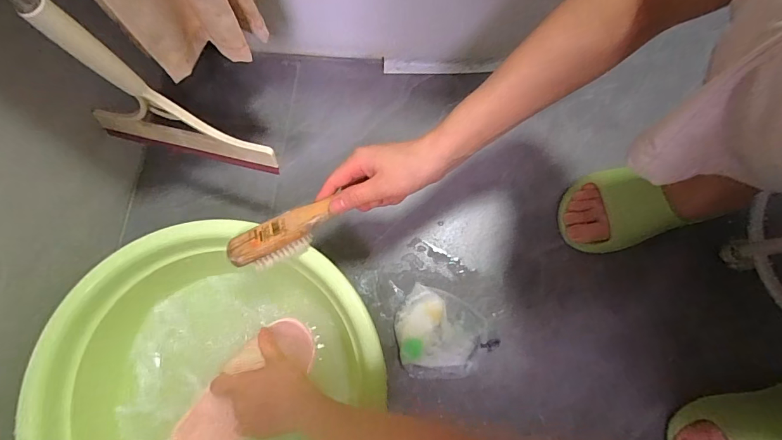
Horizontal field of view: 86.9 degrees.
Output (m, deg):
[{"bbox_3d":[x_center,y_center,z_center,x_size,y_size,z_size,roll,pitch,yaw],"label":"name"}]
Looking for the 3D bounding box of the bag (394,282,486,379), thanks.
[{"bbox_3d":[0.061,0.158,0.562,0.115,0.023,0.115,24,77,5],"label":"bag"}]

